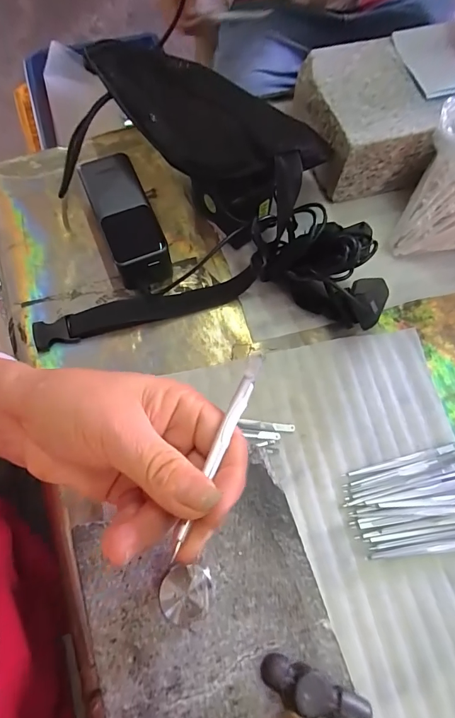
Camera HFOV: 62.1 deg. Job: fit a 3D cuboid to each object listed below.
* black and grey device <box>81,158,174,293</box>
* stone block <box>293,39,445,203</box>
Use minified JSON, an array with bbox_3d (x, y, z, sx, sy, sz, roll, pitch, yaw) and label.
[{"bbox_3d":[-0.102,-0.138,0.387,0.051,0.052,0.138,-21,72,-9],"label":"black and grey device"},{"bbox_3d":[0.144,-0.259,0.418,0.109,0.079,0.135,-14,71,-7],"label":"stone block"}]

